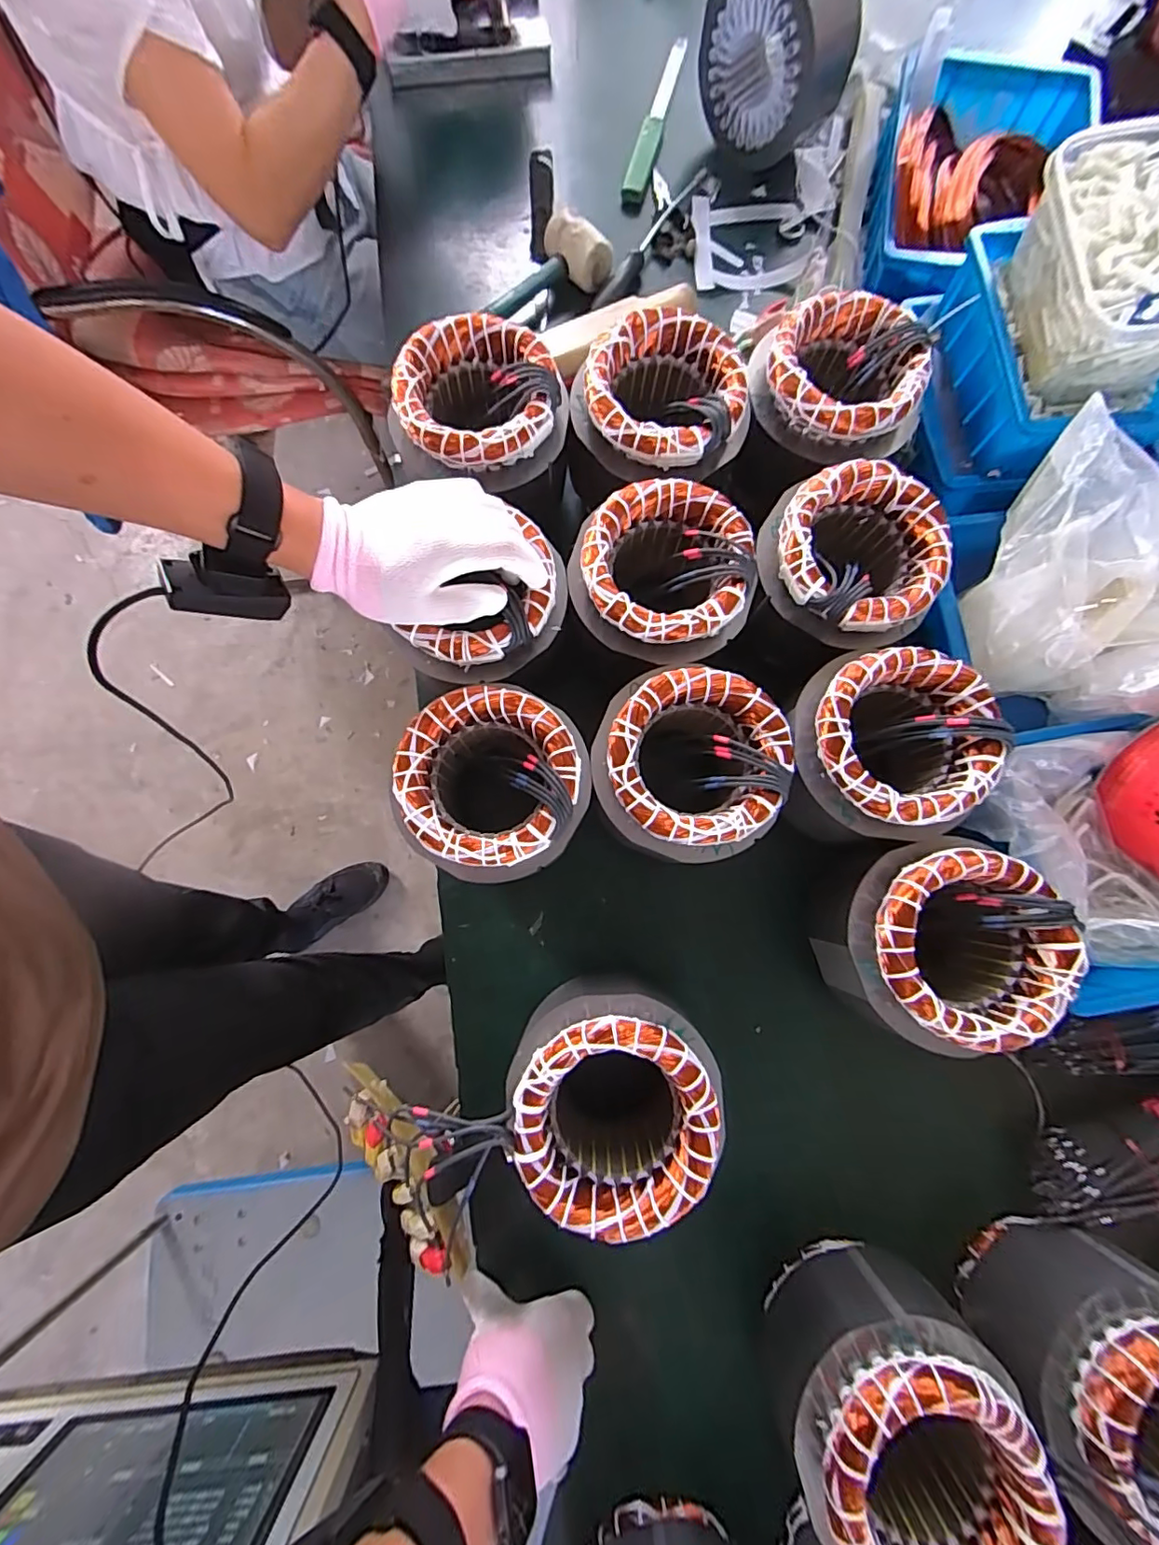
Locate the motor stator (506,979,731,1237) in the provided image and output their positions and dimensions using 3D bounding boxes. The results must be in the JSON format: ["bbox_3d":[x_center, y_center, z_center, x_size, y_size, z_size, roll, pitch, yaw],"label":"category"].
[{"bbox_3d":[0.023,0.236,0.405,0.142,0.133,0.138,-23,81,-5],"label":"motor stator"}]

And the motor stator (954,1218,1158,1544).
[{"bbox_3d":[0.361,0.411,0.367,0.139,0.141,0.126,-44,83,-8],"label":"motor stator"}]

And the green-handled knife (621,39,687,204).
[{"bbox_3d":[0.092,-0.793,0.660,0.028,0.014,0.254,14,80,2],"label":"green-handled knife"}]

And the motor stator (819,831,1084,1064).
[{"bbox_3d":[0.261,0.128,0.413,0.124,0.113,0.134,0,80,-1],"label":"motor stator"}]

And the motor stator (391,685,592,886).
[{"bbox_3d":[-0.062,0.018,0.455,0.133,0.147,0.134,0,80,-1],"label":"motor stator"}]

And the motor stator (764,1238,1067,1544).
[{"bbox_3d":[0.203,0.426,0.373,0.140,0.139,0.130,0,80,-1],"label":"motor stator"}]

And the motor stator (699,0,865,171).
[{"bbox_3d":[0.212,-0.780,0.594,0.144,0.136,0.107,41,82,6],"label":"motor stator"}]

